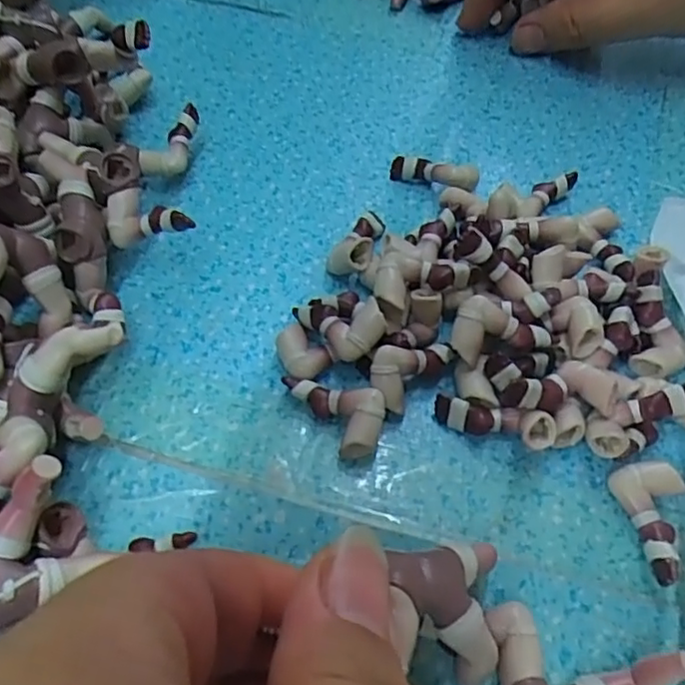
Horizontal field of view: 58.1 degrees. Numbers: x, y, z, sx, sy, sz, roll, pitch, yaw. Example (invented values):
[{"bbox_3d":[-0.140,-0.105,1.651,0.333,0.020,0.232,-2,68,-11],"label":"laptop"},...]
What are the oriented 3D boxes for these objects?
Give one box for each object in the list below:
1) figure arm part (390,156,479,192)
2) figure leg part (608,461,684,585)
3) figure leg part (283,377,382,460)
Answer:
[{"bbox_3d":[0.030,-0.057,0.205,0.030,0.008,0.010,16,56,27],"label":"figure arm part"},{"bbox_3d":[0.070,0.040,0.144,0.016,0.008,0.027,22,58,13],"label":"figure leg part"},{"bbox_3d":[-0.003,0.019,0.154,0.026,0.012,0.018,10,56,5],"label":"figure leg part"}]

